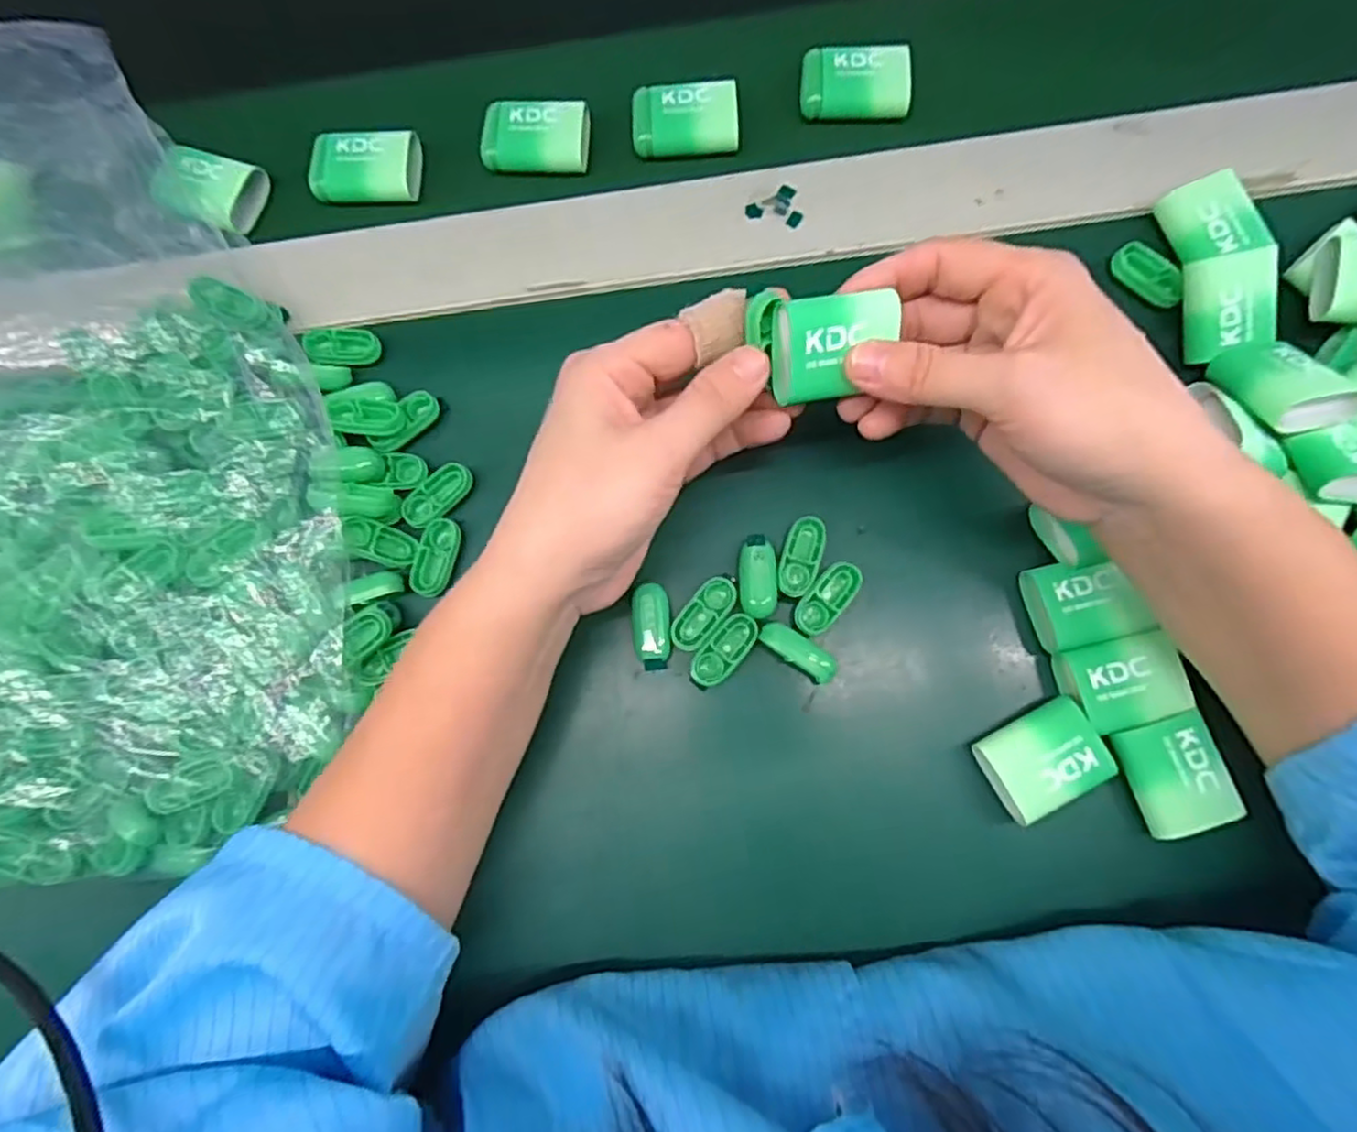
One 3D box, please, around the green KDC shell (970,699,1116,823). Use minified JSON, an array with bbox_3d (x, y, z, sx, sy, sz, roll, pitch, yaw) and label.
[{"bbox_3d":[0.141,0.076,0.273,0.044,0.015,0.035,-27,79,-2],"label":"green KDC shell"}]

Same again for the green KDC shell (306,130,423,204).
[{"bbox_3d":[-0.153,-0.195,0.342,0.051,0.013,0.037,6,80,4],"label":"green KDC shell"}]

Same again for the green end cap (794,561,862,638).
[{"bbox_3d":[0.062,0.013,0.292,0.017,0.006,0.034,40,84,9],"label":"green end cap"}]

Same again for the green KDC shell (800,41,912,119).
[{"bbox_3d":[0.085,-0.233,0.336,0.051,0.011,0.033,-1,79,3],"label":"green KDC shell"}]

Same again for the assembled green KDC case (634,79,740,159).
[{"bbox_3d":[0.003,-0.217,0.336,0.050,0.012,0.032,-4,79,2],"label":"assembled green KDC case"}]

